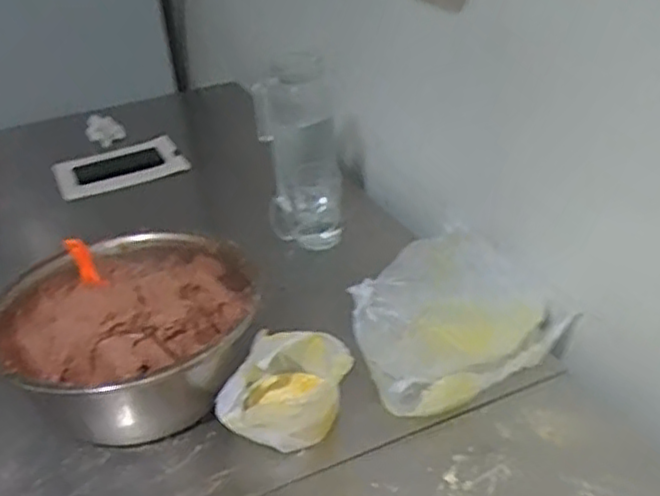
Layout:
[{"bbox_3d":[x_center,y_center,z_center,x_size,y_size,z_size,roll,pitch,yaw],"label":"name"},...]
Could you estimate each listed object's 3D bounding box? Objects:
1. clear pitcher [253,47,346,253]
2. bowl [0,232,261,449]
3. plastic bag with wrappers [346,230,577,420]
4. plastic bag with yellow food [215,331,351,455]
[{"bbox_3d":[-0.045,-0.136,1.029,0.114,0.236,0.134,-4,32,1],"label":"clear pitcher"},{"bbox_3d":[-0.219,0.101,0.785,0.269,0.133,0.252,-4,32,2],"label":"bowl"},{"bbox_3d":[0.132,0.083,0.793,0.232,0.088,0.174,-24,36,-27],"label":"plastic bag with wrappers"},{"bbox_3d":[-0.048,0.142,0.718,0.133,0.093,0.095,-8,32,-4],"label":"plastic bag with yellow food"}]

